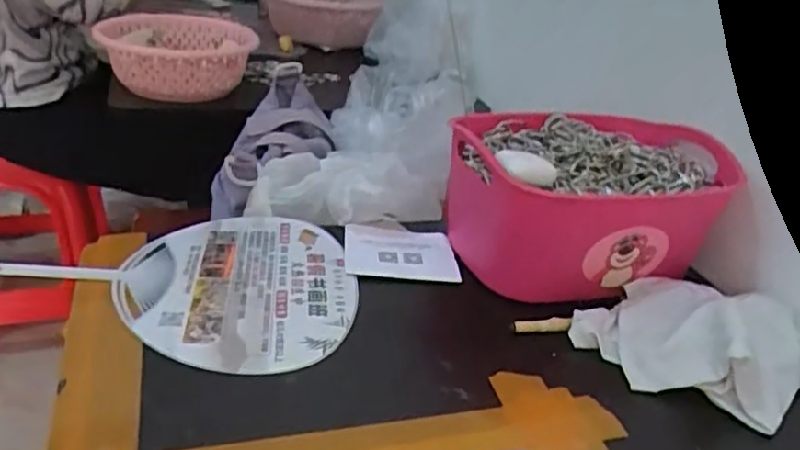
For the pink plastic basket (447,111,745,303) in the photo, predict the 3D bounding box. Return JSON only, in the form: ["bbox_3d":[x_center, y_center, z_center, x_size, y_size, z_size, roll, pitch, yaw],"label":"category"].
[{"bbox_3d":[0.184,-0.022,0.650,0.265,0.125,0.196,0,29,-15],"label":"pink plastic basket"}]

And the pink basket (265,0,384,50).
[{"bbox_3d":[-0.155,-0.413,1.263,0.219,0.119,0.204,0,29,-15],"label":"pink basket"}]

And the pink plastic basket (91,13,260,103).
[{"bbox_3d":[-0.334,-0.248,0.982,0.215,0.098,0.214,-3,30,-19],"label":"pink plastic basket"}]

